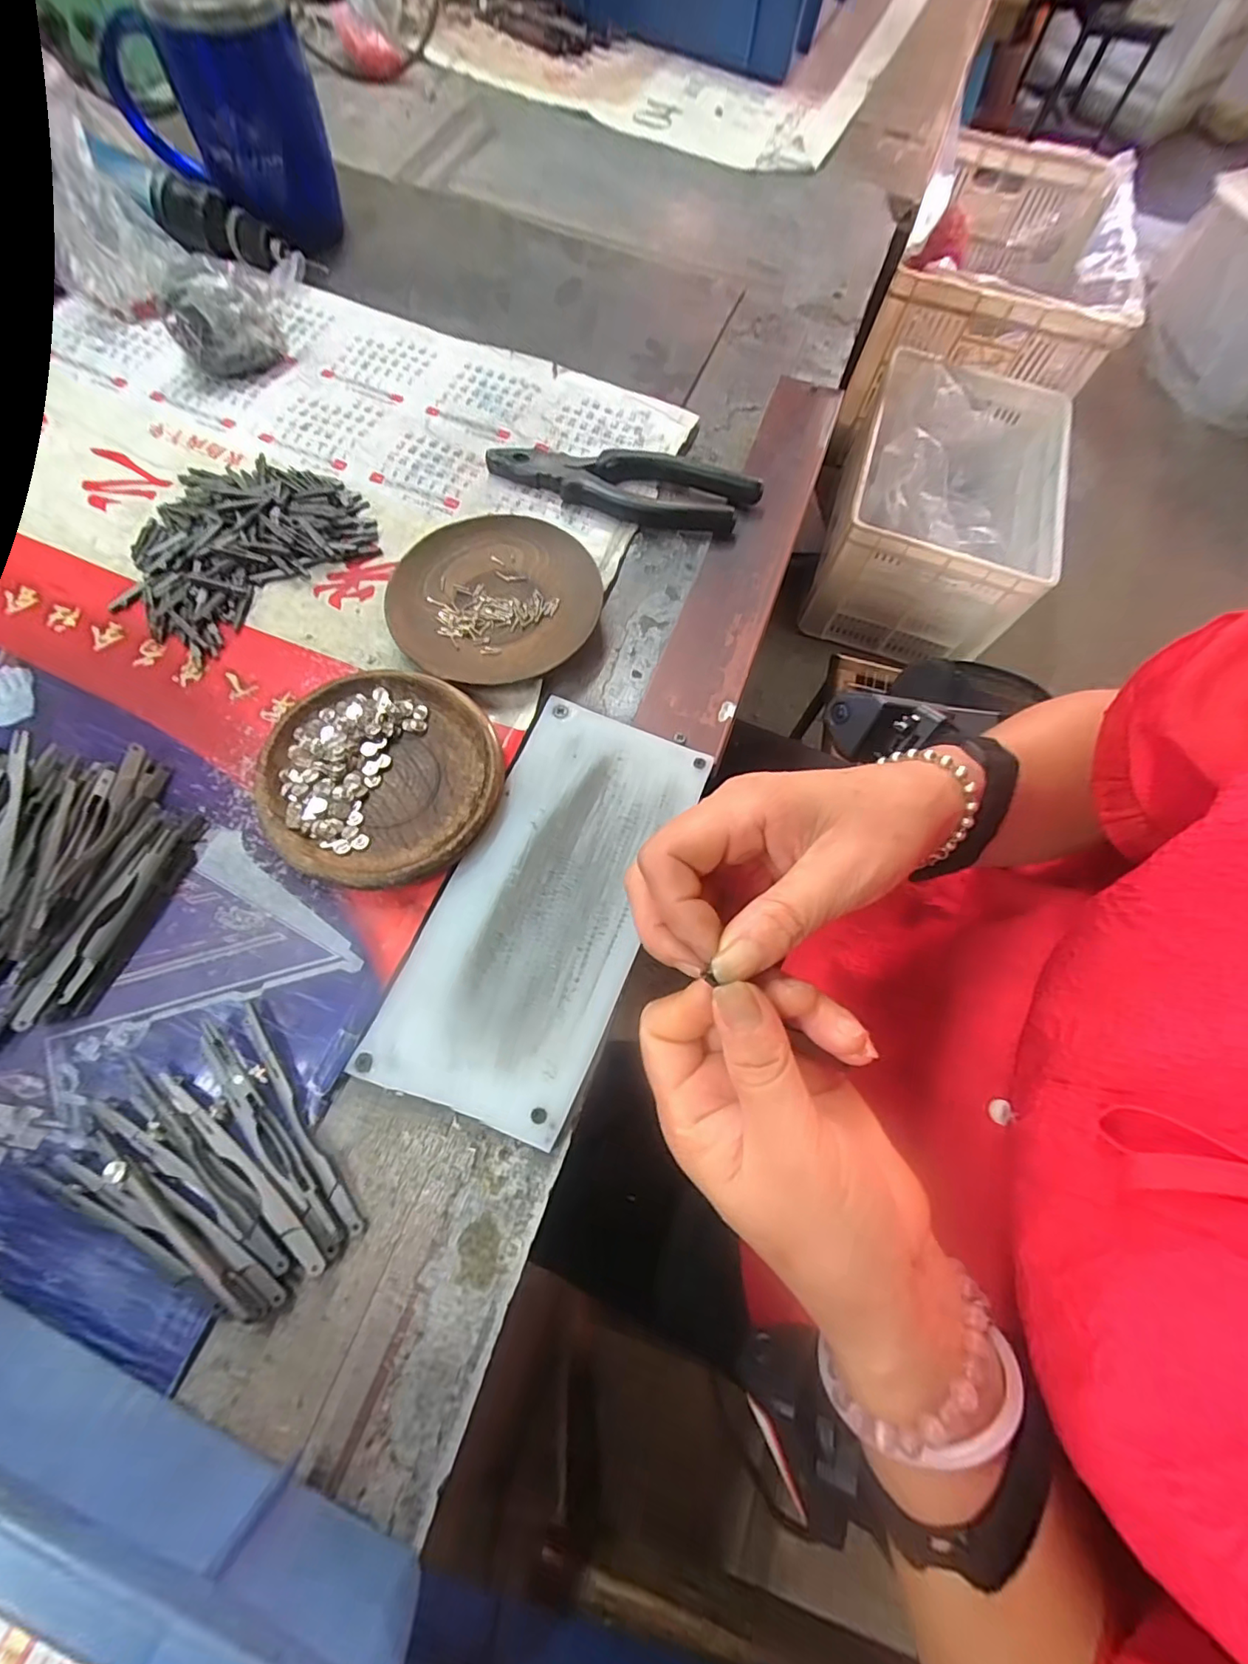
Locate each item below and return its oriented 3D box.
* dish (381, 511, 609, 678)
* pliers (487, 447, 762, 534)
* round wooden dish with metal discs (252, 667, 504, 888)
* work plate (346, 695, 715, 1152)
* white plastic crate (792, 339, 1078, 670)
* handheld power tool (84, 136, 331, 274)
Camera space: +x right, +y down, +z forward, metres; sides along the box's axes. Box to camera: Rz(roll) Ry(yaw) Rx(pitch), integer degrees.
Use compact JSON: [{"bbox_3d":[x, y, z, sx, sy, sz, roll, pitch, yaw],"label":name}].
[{"bbox_3d":[-0.074,-0.132,0.323,0.114,0.016,0.109,1,69,-3],"label":"dish"},{"bbox_3d":[-0.001,-0.218,0.358,0.168,0.016,0.049,6,69,-1],"label":"pliers"},{"bbox_3d":[-0.117,-0.027,0.279,0.110,0.017,0.110,1,69,-3],"label":"round wooden dish with metal discs"},{"bbox_3d":[-0.035,0.029,0.267,0.091,0.010,0.195,22,70,5],"label":"work plate"},{"bbox_3d":[0.595,-0.627,1.071,0.352,0.247,0.538,20,69,3],"label":"white plastic crate"},{"bbox_3d":[-0.292,-0.438,0.405,0.155,0.028,0.035,21,69,-9],"label":"handheld power tool"}]

